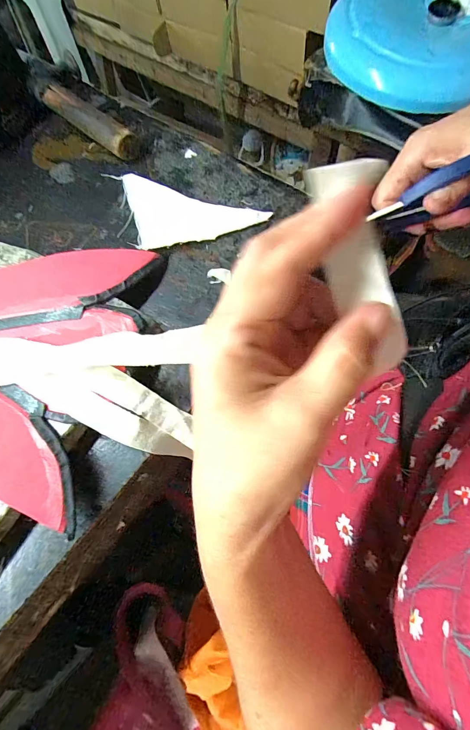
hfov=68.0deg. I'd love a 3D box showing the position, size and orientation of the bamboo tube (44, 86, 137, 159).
[{"bbox_3d":[-0.158,-0.266,0.380,0.154,0.026,0.023,41,72,15],"label":"bamboo tube"}]

